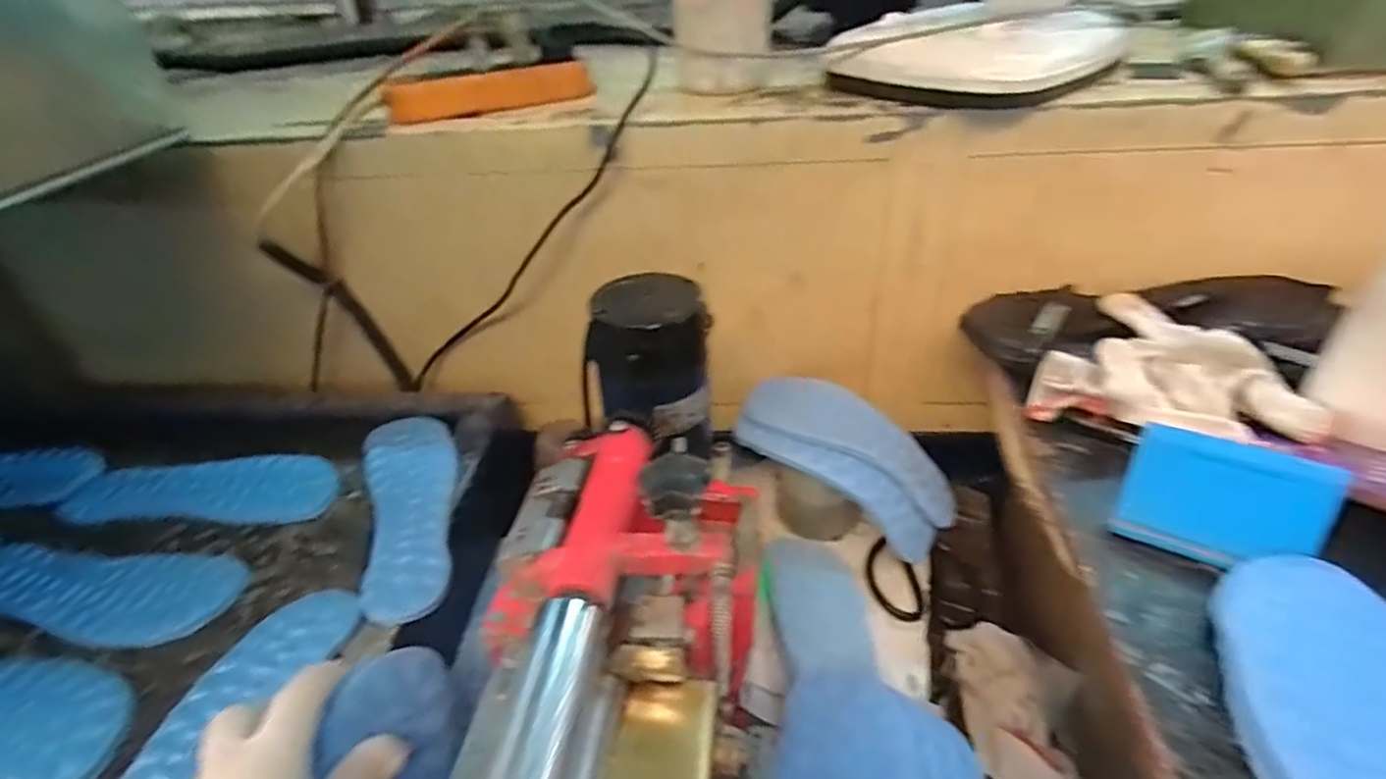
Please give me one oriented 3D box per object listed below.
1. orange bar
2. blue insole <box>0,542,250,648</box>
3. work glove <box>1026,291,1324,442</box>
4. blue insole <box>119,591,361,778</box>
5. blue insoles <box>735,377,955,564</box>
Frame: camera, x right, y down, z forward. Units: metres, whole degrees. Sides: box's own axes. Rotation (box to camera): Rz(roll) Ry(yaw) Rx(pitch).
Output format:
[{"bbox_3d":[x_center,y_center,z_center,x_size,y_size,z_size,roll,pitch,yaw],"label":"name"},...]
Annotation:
[{"bbox_3d":[-0.199,-0.297,0.649,0.199,0.037,0.022,-16,39,-15],"label":"orange bar"},{"bbox_3d":[-0.486,0.164,0.521,0.244,0.010,0.084,0,39,3],"label":"blue insole"},{"bbox_3d":[0.368,-0.010,0.489,0.171,0.052,0.150,26,47,34],"label":"work glove"},{"bbox_3d":[-0.315,0.234,0.404,0.074,0.012,0.253,6,38,13],"label":"blue insole"},{"bbox_3d":[0.146,0.066,0.635,0.214,0.082,0.116,24,46,32],"label":"blue insoles"}]

